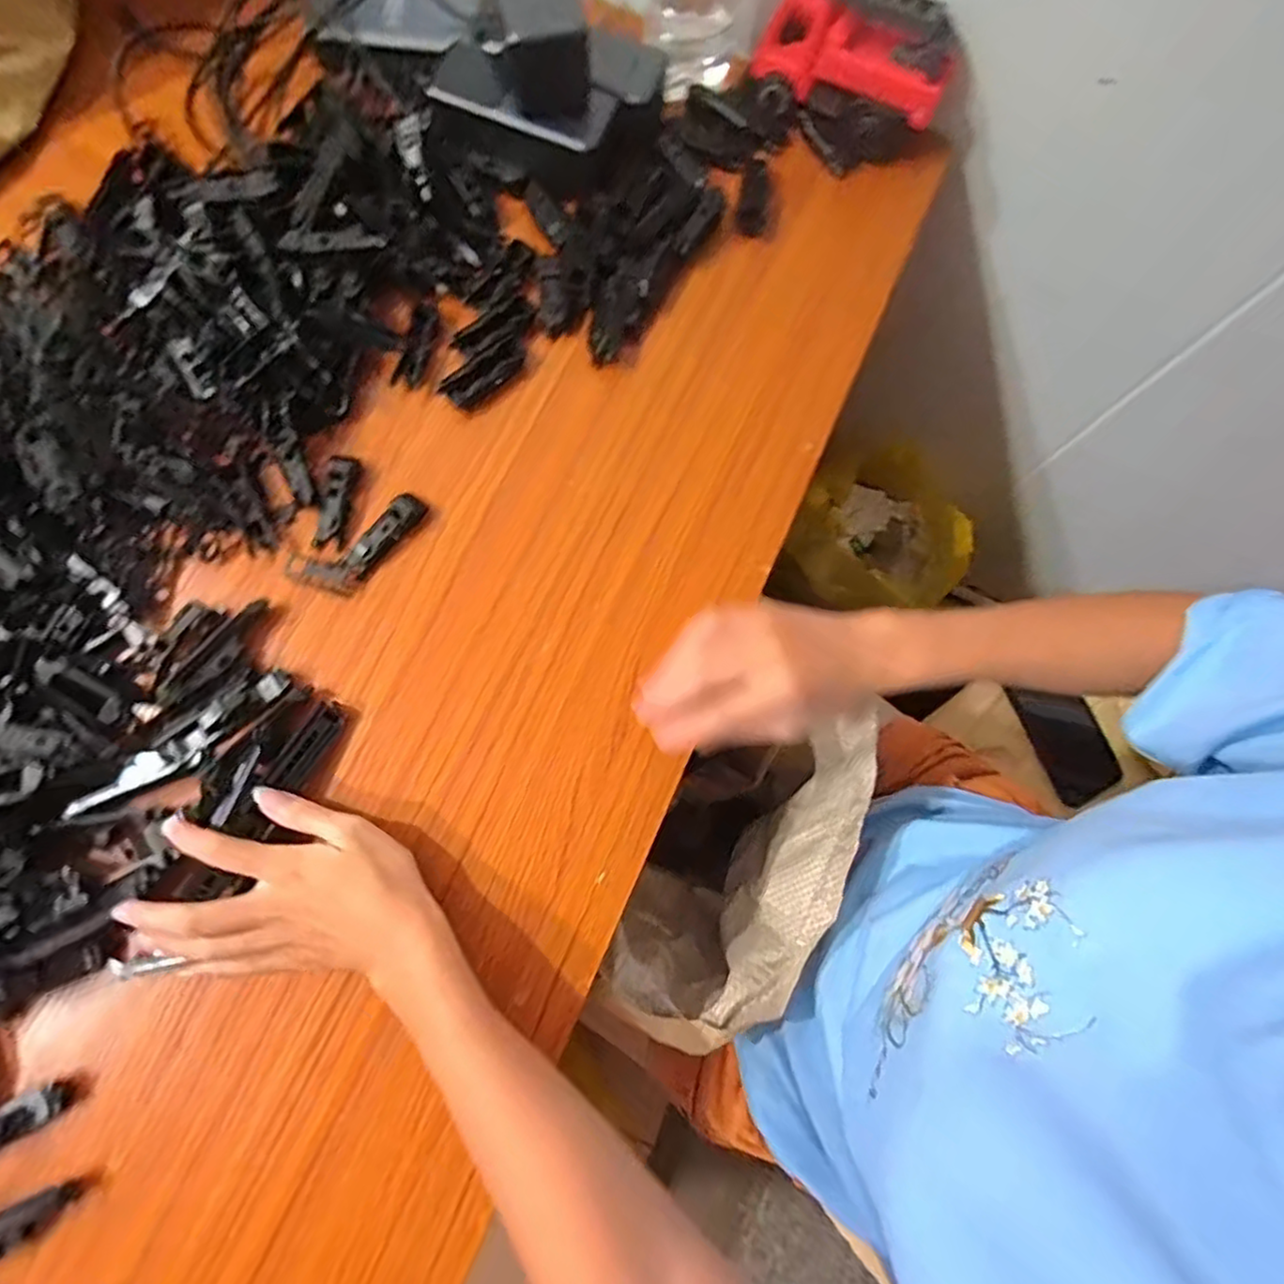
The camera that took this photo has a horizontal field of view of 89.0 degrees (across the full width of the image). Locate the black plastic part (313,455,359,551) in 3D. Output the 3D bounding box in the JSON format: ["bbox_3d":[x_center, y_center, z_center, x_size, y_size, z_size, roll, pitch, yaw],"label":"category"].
[{"bbox_3d":[-0.200,-0.094,0.425,0.018,0.008,0.065,5,77,-3],"label":"black plastic part"}]

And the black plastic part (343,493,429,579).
[{"bbox_3d":[-0.169,-0.071,0.426,0.018,0.017,0.062,37,77,5],"label":"black plastic part"}]

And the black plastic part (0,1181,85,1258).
[{"bbox_3d":[-0.324,0.299,0.330,0.075,0.006,0.018,-25,80,-9],"label":"black plastic part"}]

